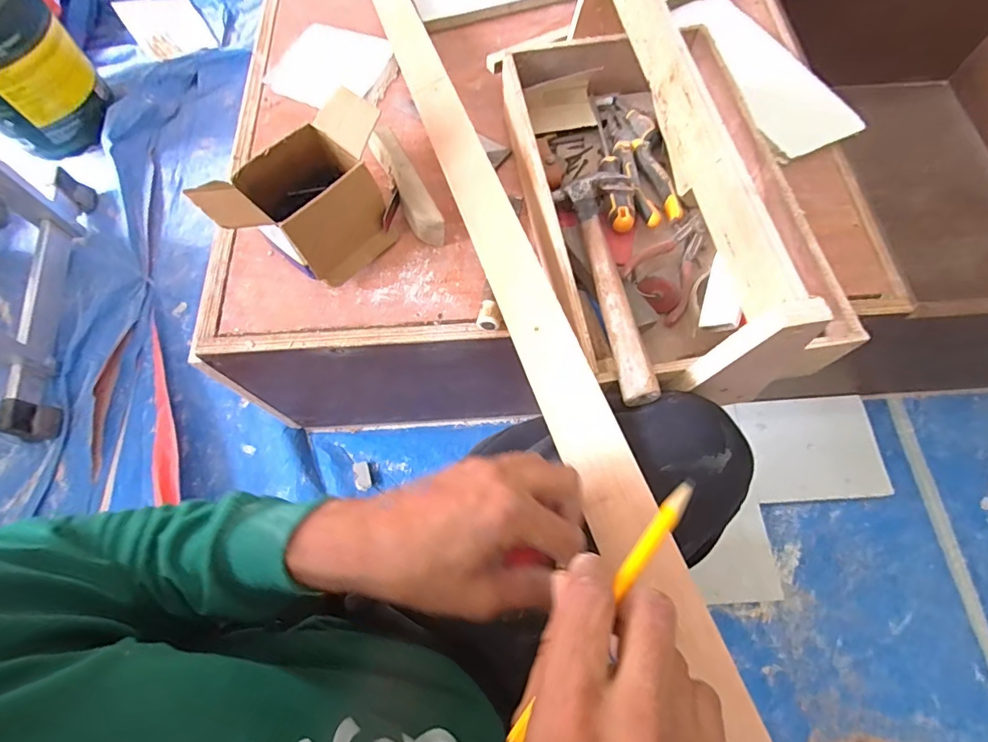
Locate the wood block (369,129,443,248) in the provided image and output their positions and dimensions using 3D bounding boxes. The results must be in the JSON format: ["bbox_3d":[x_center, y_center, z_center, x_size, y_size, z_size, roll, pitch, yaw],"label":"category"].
[{"bbox_3d":[-0.111,-0.236,0.603,0.037,0.054,0.174,-25,70,-9],"label":"wood block"}]

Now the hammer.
[{"bbox_3d":[0.123,-0.102,0.485,0.078,0.026,0.306,-2,55,1],"label":"hammer"}]

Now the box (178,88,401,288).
[{"bbox_3d":[-0.208,-0.196,0.544,0.129,0.137,0.199,40,74,15],"label":"box"}]

